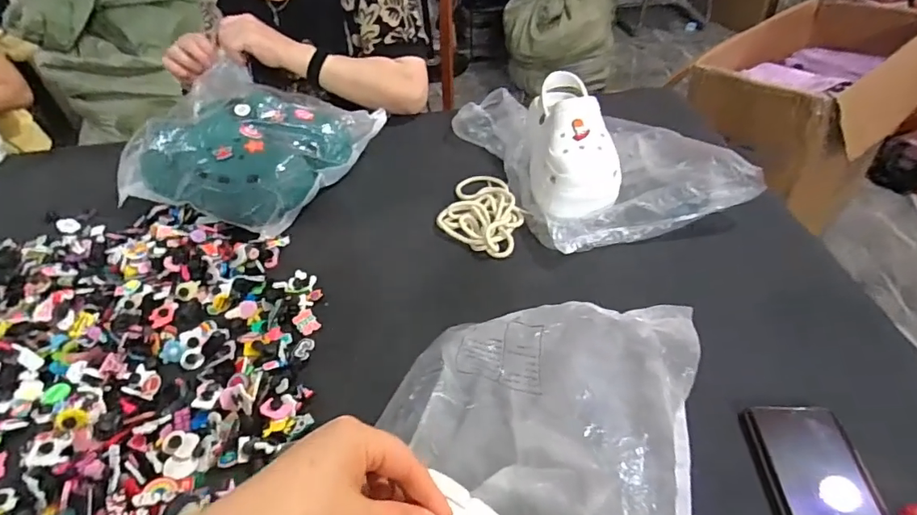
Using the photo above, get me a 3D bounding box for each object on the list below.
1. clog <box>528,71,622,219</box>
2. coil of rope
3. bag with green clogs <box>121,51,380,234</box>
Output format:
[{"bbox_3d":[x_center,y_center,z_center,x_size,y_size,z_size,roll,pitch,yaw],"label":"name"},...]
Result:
[{"bbox_3d":[0.155,-0.158,0.672,0.111,0.087,0.254,0,44,5],"label":"clog"},{"bbox_3d":[0.034,-0.065,0.668,0.107,0.019,0.151,10,46,15],"label":"coil of rope"},{"bbox_3d":[-0.312,-0.174,0.750,0.288,0.128,0.258,15,47,20],"label":"bag with green clogs"}]

